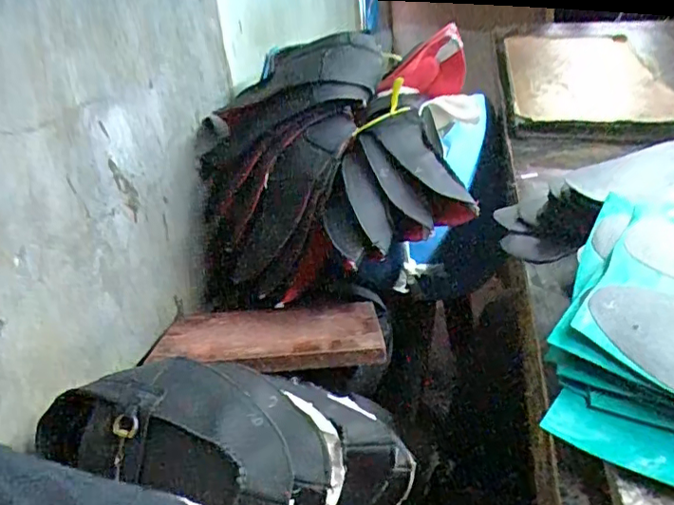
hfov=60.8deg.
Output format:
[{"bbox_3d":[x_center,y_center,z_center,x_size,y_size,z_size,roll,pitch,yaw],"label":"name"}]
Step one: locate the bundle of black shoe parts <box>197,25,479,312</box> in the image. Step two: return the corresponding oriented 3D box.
[{"bbox_3d":[-0.025,-0.116,0.826,0.363,0.308,0.313,0,31,10],"label":"bundle of black shoe parts"}]

